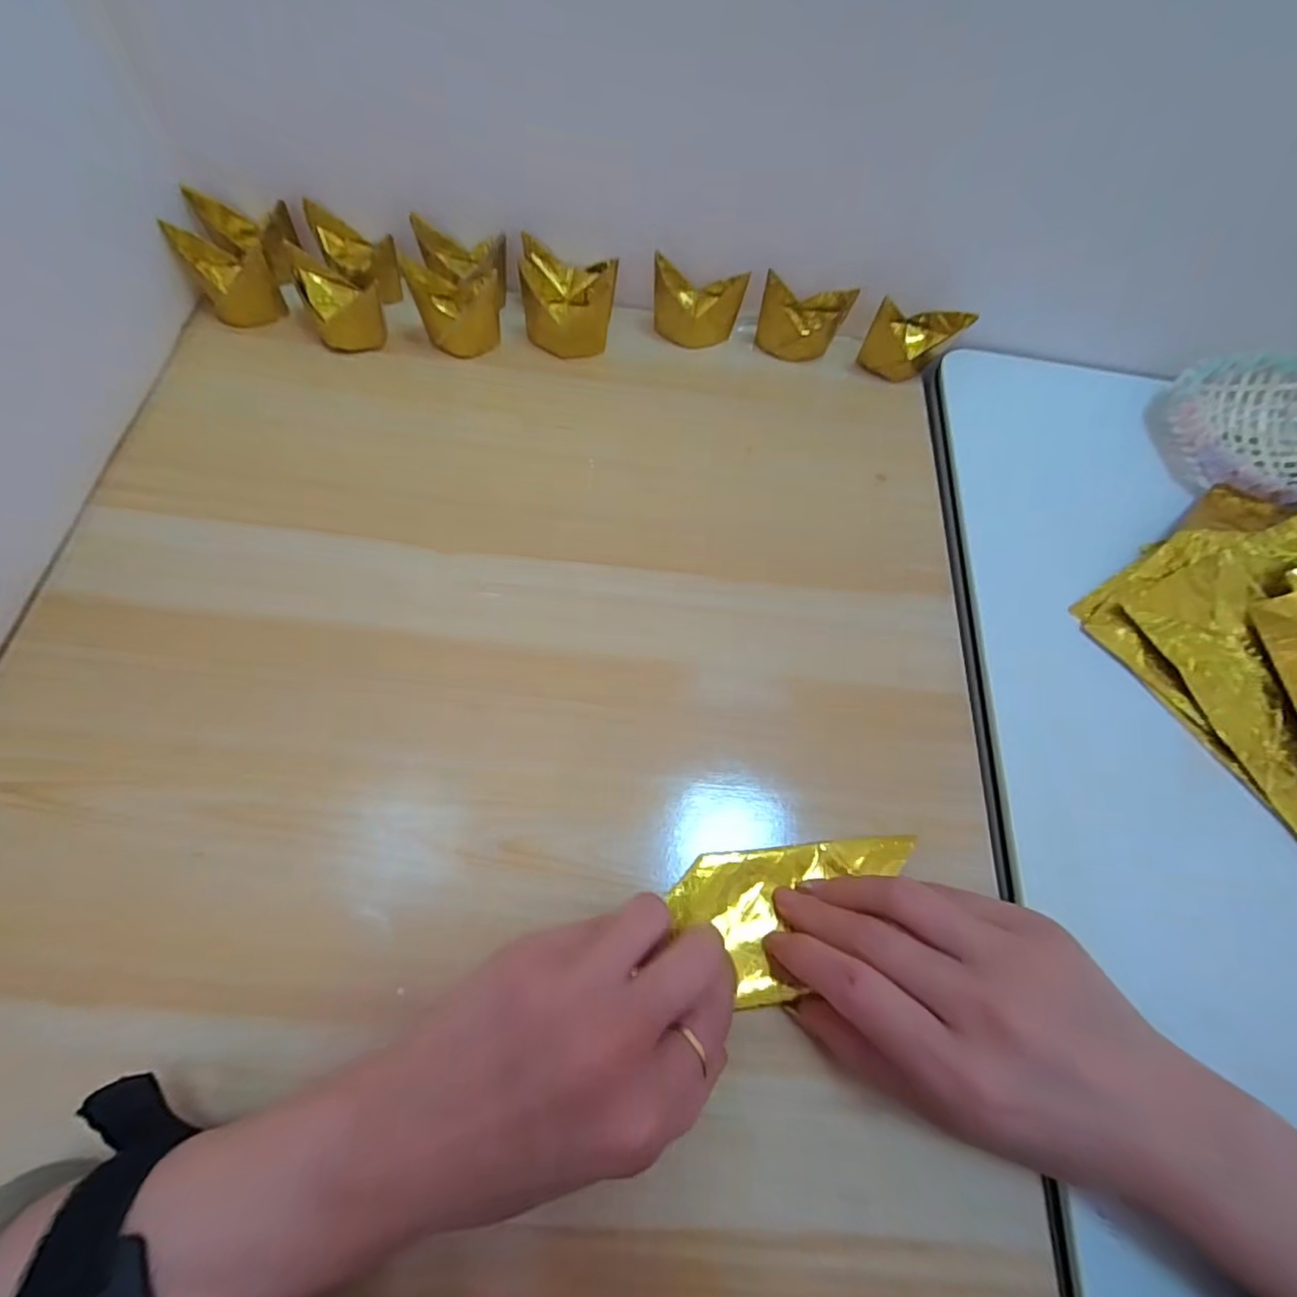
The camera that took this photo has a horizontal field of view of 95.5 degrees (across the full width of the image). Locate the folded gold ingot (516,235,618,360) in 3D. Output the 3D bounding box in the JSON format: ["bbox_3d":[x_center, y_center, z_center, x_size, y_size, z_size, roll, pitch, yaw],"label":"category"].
[{"bbox_3d":[-0.050,-0.216,0.369,0.057,0.039,0.058,6,66,-3],"label":"folded gold ingot"}]

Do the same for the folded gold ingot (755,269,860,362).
[{"bbox_3d":[0.098,-0.210,0.378,0.053,0.042,0.030,20,66,3],"label":"folded gold ingot"}]

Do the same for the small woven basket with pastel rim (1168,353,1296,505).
[{"bbox_3d":[0.391,-0.132,0.363,0.119,0.041,0.119,-22,70,-15],"label":"small woven basket with pastel rim"}]

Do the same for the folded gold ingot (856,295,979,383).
[{"bbox_3d":[0.166,-0.194,0.373,0.052,0.042,0.032,29,66,7],"label":"folded gold ingot"}]

